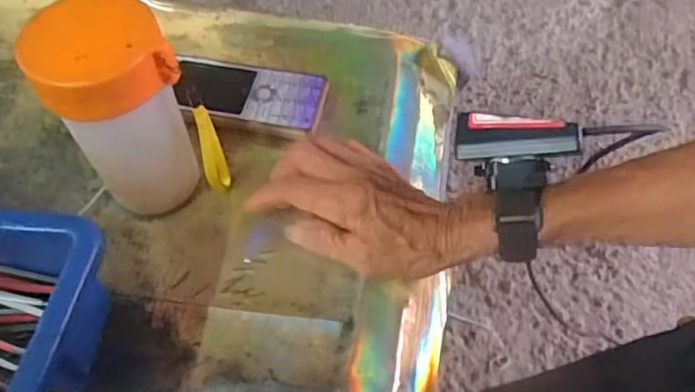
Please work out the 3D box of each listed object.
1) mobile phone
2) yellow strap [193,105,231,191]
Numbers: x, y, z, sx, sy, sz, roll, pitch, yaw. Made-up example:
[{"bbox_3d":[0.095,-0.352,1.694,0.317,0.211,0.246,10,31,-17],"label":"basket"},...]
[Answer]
[{"bbox_3d":[-0.074,-0.077,0.444,0.113,0.007,0.053,8,57,6],"label":"mobile phone"},{"bbox_3d":[-0.084,-0.027,0.376,0.014,0.074,0.009,-17,58,-11],"label":"yellow strap"}]

